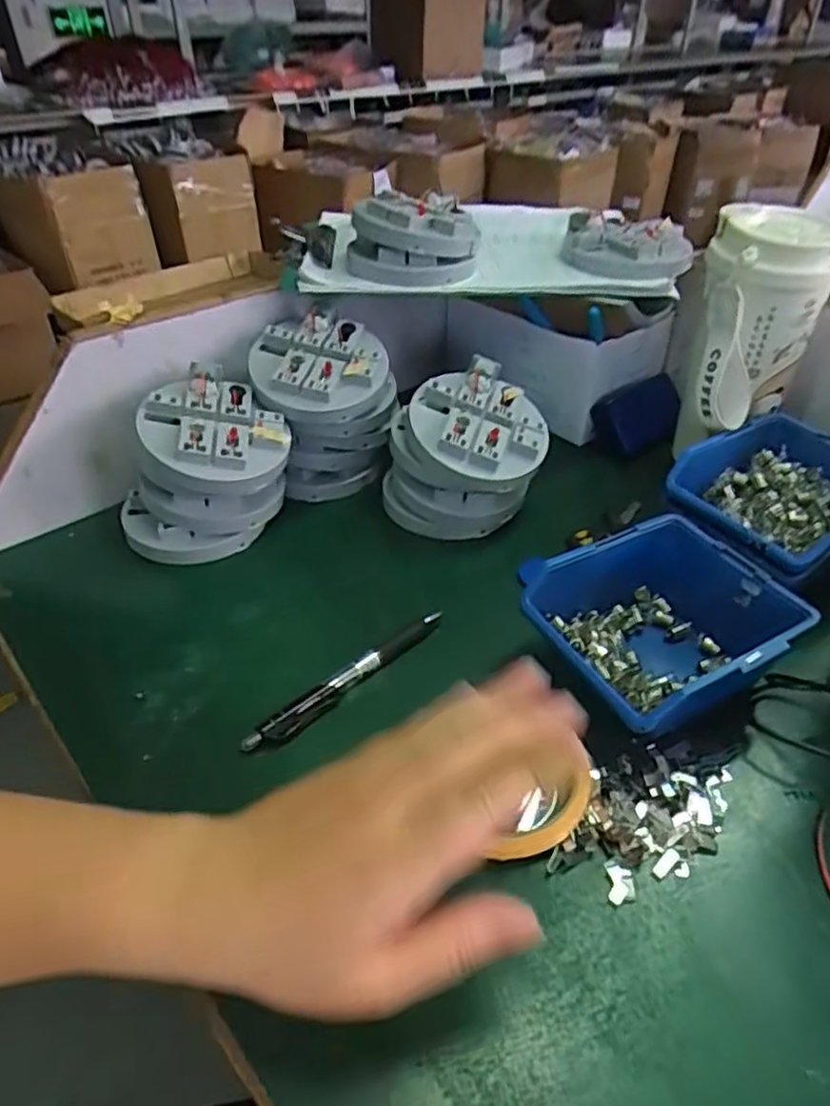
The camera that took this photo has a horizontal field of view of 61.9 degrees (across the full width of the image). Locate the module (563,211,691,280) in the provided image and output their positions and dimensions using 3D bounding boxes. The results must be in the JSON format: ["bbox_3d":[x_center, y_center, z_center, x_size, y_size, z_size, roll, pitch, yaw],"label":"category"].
[{"bbox_3d":[0.175,-0.255,0.572,0.097,0.030,0.112,5,39,5],"label":"module"}]

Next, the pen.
[{"bbox_3d":[-0.037,0.073,0.406,0.140,0.014,0.011,-31,48,-33],"label":"pen"}]

